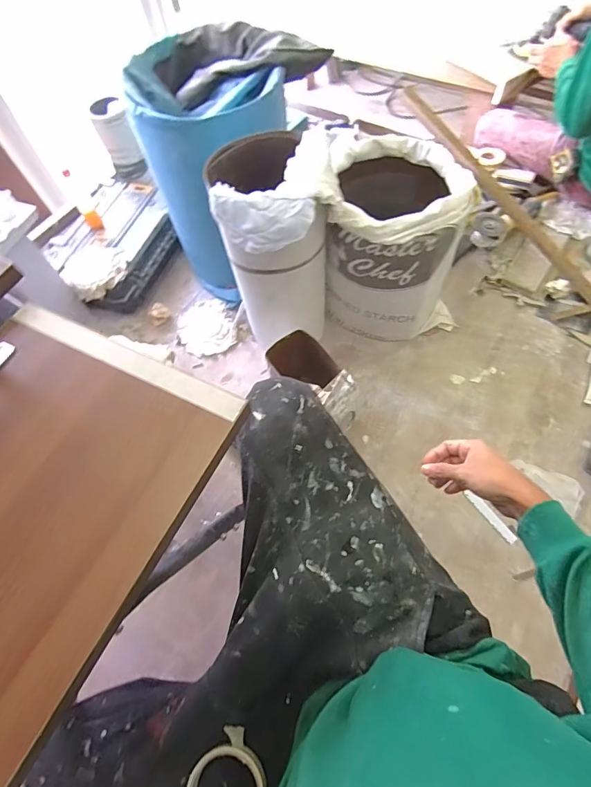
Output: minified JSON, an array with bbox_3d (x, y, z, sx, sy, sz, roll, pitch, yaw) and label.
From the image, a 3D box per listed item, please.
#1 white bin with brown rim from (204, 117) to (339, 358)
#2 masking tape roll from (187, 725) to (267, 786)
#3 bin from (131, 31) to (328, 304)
[{"bbox_3d":[-0.031,-0.296,0.910,0.220,0.455,0.220,-11,63,-2],"label":"white bin with brown rim"},{"bbox_3d":[-0.077,0.448,0.452,0.089,0.024,0.093,-2,64,3],"label":"masking tape roll"},{"bbox_3d":[-0.174,-0.582,1.089,0.341,0.531,0.379,37,71,19],"label":"bin"}]

